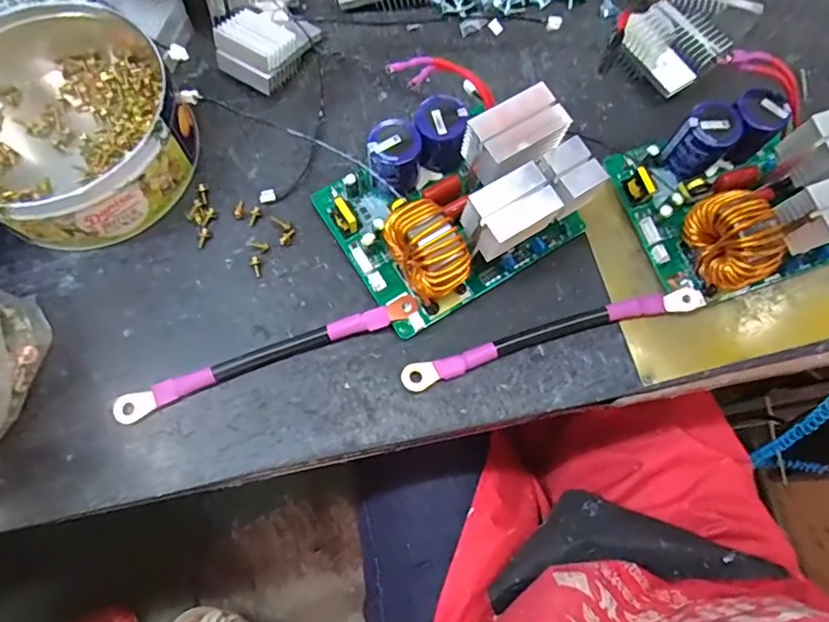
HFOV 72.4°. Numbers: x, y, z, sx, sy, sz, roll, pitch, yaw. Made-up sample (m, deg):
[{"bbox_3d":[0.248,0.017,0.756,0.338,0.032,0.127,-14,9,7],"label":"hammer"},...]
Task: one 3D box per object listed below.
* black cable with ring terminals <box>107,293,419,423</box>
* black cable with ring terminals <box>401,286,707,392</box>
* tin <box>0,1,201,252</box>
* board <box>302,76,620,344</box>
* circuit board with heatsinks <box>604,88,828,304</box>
[{"bbox_3d":[-0.091,0.028,0.356,0.194,0.013,0.017,-20,75,-7],"label":"black cable with ring terminals"},{"bbox_3d":[0.089,0.016,0.363,0.197,0.012,0.018,-15,75,-5],"label":"black cable with ring terminals"},{"bbox_3d":[-0.232,-0.119,0.371,0.144,0.061,0.150,0,74,-1],"label":"tin"},{"bbox_3d":[0.023,-0.077,0.359,0.152,0.075,0.126,-30,77,-9],"label":"board"},{"bbox_3d":[0.222,-0.082,0.360,0.145,0.074,0.120,-17,75,-6],"label":"circuit board with heatsinks"}]

